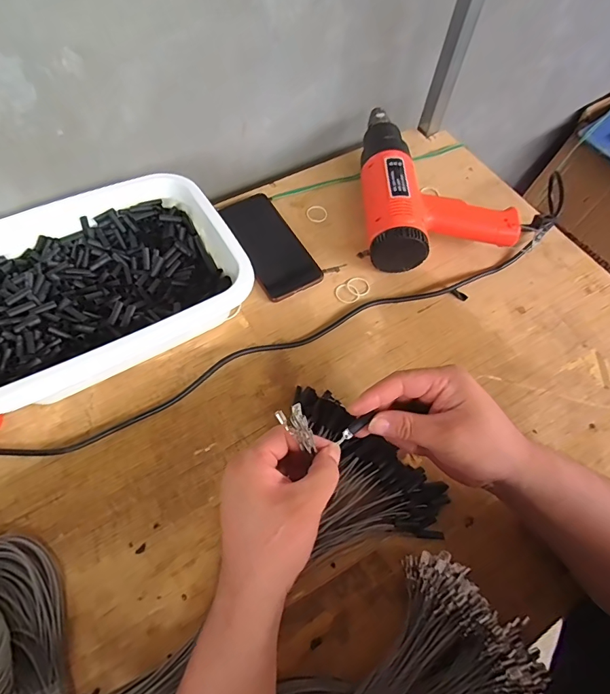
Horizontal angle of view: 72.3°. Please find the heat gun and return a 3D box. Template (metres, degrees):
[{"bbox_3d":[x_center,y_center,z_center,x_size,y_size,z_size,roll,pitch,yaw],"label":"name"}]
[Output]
[{"bbox_3d":[0.167,-0.225,0.572,0.190,0.073,0.272,0,61,-3],"label":"heat gun"}]

